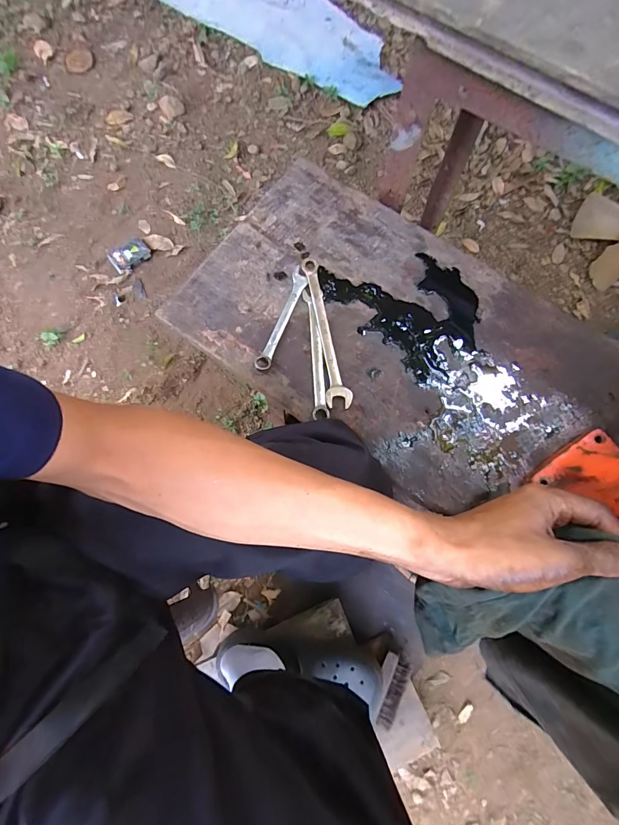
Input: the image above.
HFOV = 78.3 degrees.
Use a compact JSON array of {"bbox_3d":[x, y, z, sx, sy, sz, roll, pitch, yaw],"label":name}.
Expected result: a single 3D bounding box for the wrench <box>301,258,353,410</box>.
[{"bbox_3d":[0.018,-0.096,0.437,0.027,0.015,0.186,-10,77,-3],"label":"wrench"}]

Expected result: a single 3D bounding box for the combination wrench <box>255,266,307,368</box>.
[{"bbox_3d":[-0.031,-0.110,0.446,0.020,0.007,0.133,20,77,4],"label":"combination wrench"}]

